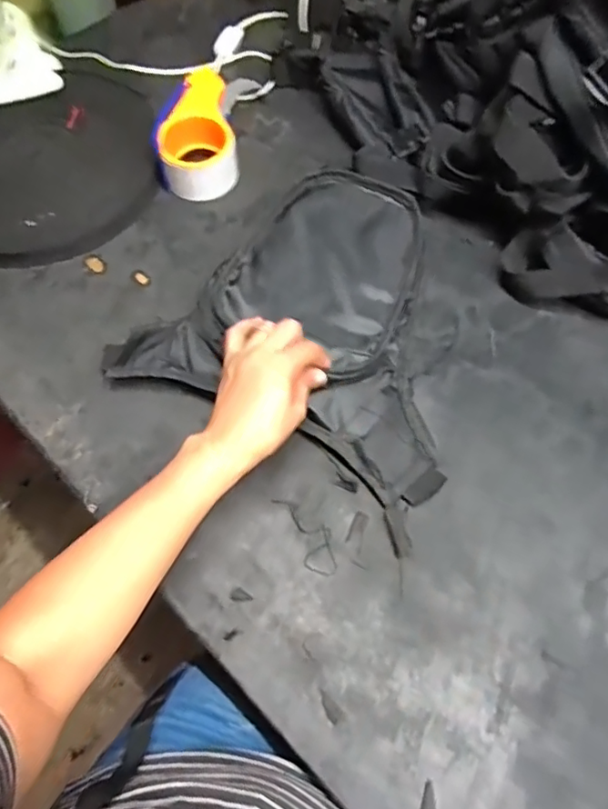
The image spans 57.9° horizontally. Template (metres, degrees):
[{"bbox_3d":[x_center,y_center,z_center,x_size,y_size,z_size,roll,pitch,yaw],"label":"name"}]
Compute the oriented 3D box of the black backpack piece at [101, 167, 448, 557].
[{"bbox_3d":[0.028,-0.085,0.514,0.295,0.043,0.301,26,68,15],"label":"black backpack piece"}]

